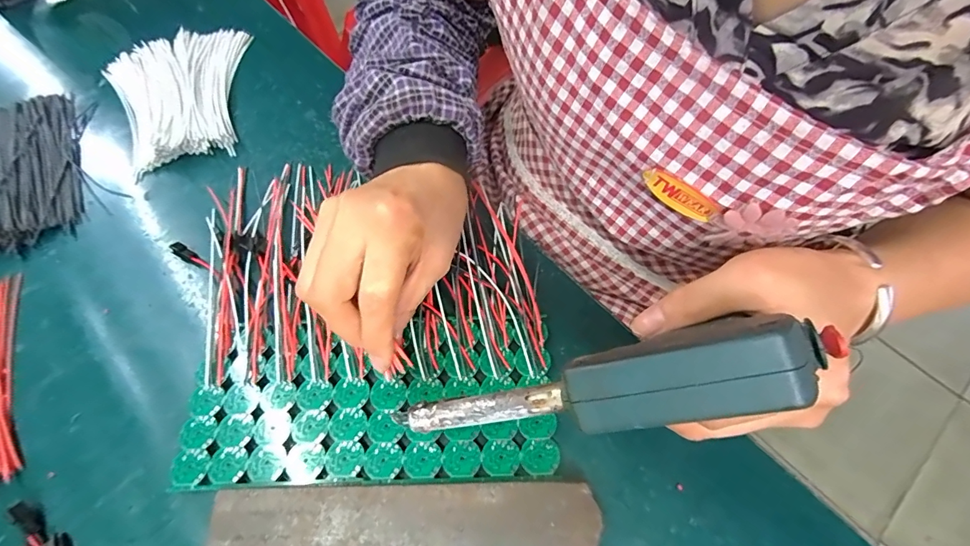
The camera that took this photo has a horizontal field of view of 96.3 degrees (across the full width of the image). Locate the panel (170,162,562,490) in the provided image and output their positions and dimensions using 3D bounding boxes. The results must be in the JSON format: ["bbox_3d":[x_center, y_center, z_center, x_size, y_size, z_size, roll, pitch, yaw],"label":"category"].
[{"bbox_3d":[-0.082,0.015,0.289,0.234,0.019,0.225,-2,63,-1],"label":"panel"}]

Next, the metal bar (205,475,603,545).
[{"bbox_3d":[-0.042,0.130,0.231,0.196,0.015,0.035,-2,63,-1],"label":"metal bar"}]

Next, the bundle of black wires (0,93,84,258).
[{"bbox_3d":[-0.386,-0.076,0.341,0.113,0.013,0.155,-23,65,-11],"label":"bundle of black wires"}]

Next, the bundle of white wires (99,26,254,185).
[{"bbox_3d":[-0.263,-0.158,0.378,0.116,0.018,0.147,-21,64,-10],"label":"bundle of white wires"}]

